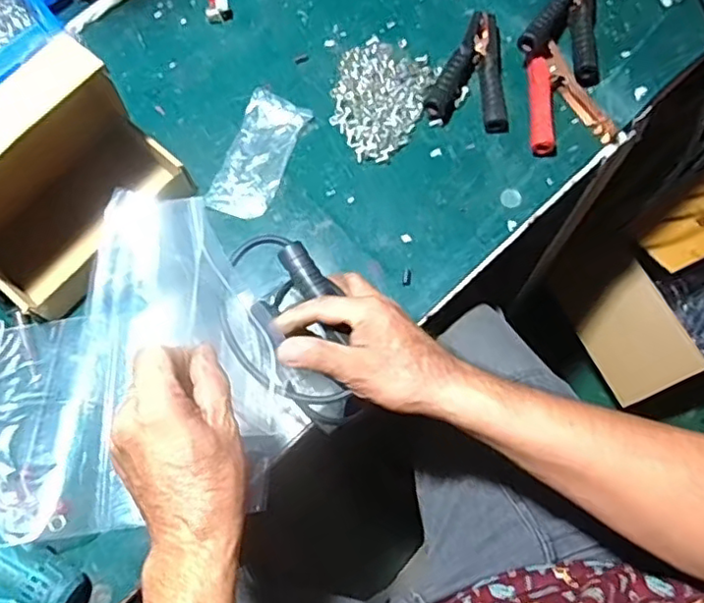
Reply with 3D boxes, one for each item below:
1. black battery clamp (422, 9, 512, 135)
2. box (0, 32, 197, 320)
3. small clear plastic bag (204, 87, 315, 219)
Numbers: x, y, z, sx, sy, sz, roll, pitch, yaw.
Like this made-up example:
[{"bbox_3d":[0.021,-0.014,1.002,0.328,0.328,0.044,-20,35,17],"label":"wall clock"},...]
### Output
[{"bbox_3d":[0.133,-0.250,0.663,0.084,0.031,0.133,12,72,5],"label":"black battery clamp"},{"bbox_3d":[-0.271,-0.102,0.573,0.119,0.186,0.195,38,76,12],"label":"box"},{"bbox_3d":[-0.098,-0.154,0.652,0.065,0.014,0.142,20,73,7],"label":"small clear plastic bag"}]

